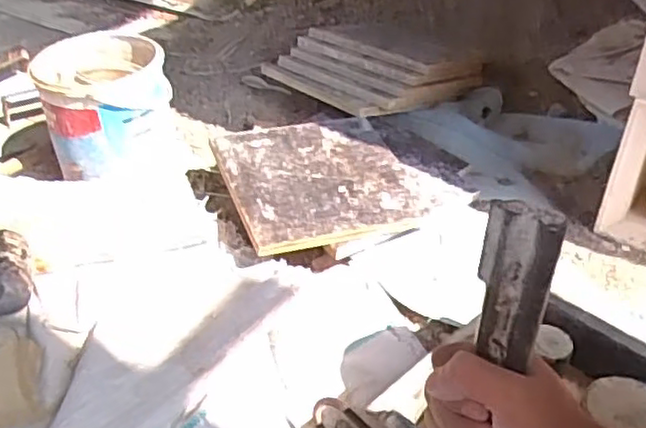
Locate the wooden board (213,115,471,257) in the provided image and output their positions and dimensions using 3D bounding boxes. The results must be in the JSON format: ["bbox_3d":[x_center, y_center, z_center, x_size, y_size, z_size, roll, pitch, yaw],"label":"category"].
[{"bbox_3d":[0.027,-0.057,0.954,0.323,0.019,0.246,-10,45,-22],"label":"wooden board"}]

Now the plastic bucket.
[{"bbox_3d":[-0.310,-0.141,0.988,0.170,0.182,0.169,0,35,0],"label":"plastic bucket"}]

